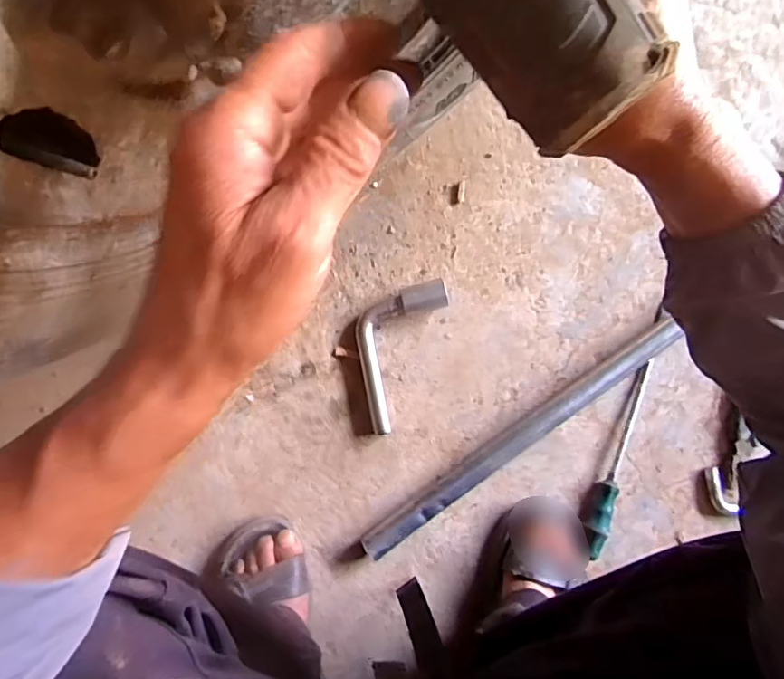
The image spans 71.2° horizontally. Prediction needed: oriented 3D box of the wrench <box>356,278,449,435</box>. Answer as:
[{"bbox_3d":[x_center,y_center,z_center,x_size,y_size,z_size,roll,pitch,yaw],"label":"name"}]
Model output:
[{"bbox_3d":[-0.006,0.010,0.652,0.087,0.046,0.192,26,86,-5],"label":"wrench"}]

